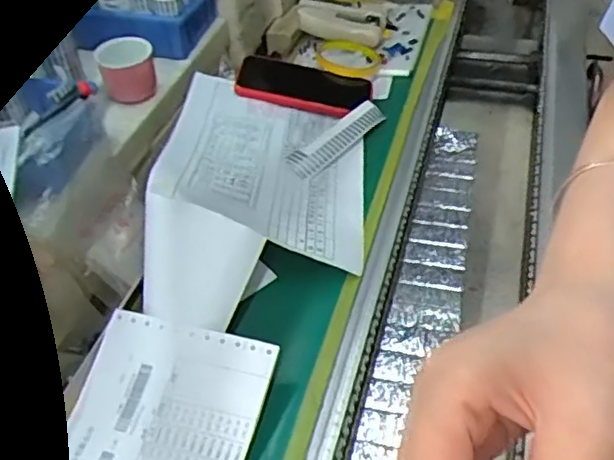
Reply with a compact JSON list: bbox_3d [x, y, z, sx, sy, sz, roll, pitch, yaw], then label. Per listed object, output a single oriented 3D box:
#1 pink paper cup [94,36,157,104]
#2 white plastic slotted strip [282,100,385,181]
[{"bbox_3d":[-0.205,-0.184,0.706,0.061,0.063,0.061,-2,44,2],"label":"pink paper cup"},{"bbox_3d":[0.033,-0.101,0.681,0.039,0.020,0.150,30,53,30],"label":"white plastic slotted strip"}]

